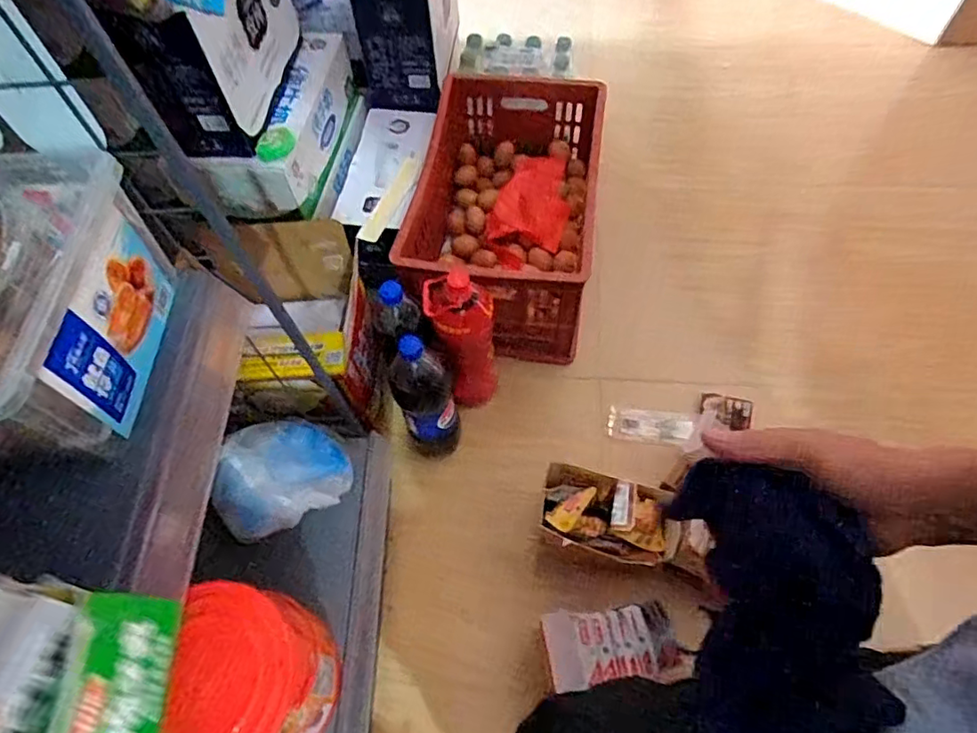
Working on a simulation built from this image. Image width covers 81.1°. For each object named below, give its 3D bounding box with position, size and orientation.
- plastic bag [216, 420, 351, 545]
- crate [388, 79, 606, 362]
[{"bbox_3d":[-0.264,0.132,0.725,0.155,0.061,0.131,-23,62,-11],"label":"plastic bag"},{"bbox_3d":[0.038,-0.267,1.050,0.301,0.263,0.450,8,61,6],"label":"crate"}]

